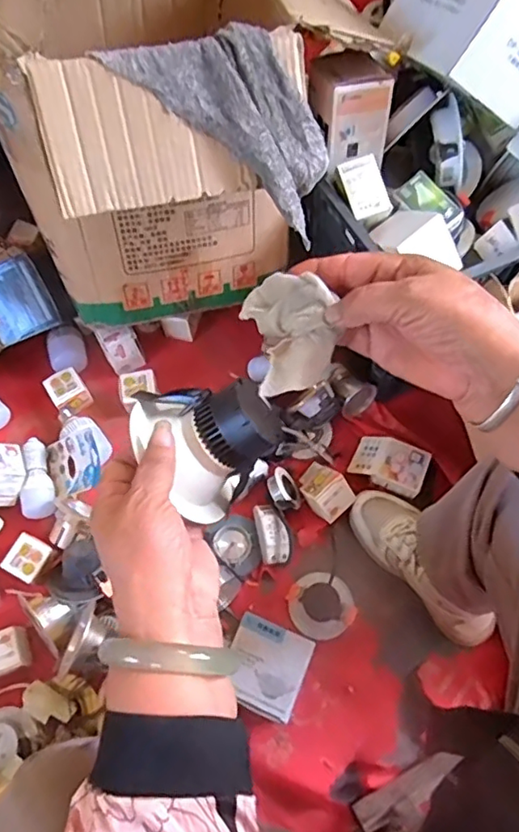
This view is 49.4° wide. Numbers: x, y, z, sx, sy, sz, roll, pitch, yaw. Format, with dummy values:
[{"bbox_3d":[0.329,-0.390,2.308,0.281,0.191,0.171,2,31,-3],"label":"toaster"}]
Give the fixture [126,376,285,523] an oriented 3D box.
[{"bbox_3d":[-0.039,0.013,0.387,0.079,0.081,0.087,-40,70,-15],"label":"fixture"}]

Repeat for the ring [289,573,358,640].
[{"bbox_3d":[0.086,0.261,0.783,0.088,0.018,0.088,-1,65,2],"label":"ring"}]

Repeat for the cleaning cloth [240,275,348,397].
[{"bbox_3d":[0.020,-0.054,0.356,0.055,0.014,0.079,-22,66,15],"label":"cleaning cloth"}]

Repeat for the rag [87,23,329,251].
[{"bbox_3d":[-0.017,-0.335,0.617,0.284,0.083,0.113,32,66,-21],"label":"rag"}]

